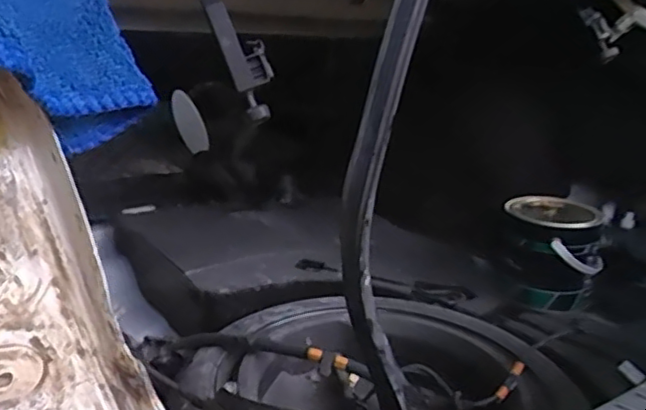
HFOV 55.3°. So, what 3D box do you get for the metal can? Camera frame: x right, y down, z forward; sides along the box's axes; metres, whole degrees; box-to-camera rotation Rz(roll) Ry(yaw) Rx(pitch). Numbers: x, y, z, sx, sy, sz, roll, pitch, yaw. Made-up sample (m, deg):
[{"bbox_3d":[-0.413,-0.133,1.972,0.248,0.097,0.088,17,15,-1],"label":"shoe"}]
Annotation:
[{"bbox_3d":[0.411,0.089,1.121,0.167,0.162,0.162,6,17,19],"label":"metal can"}]

